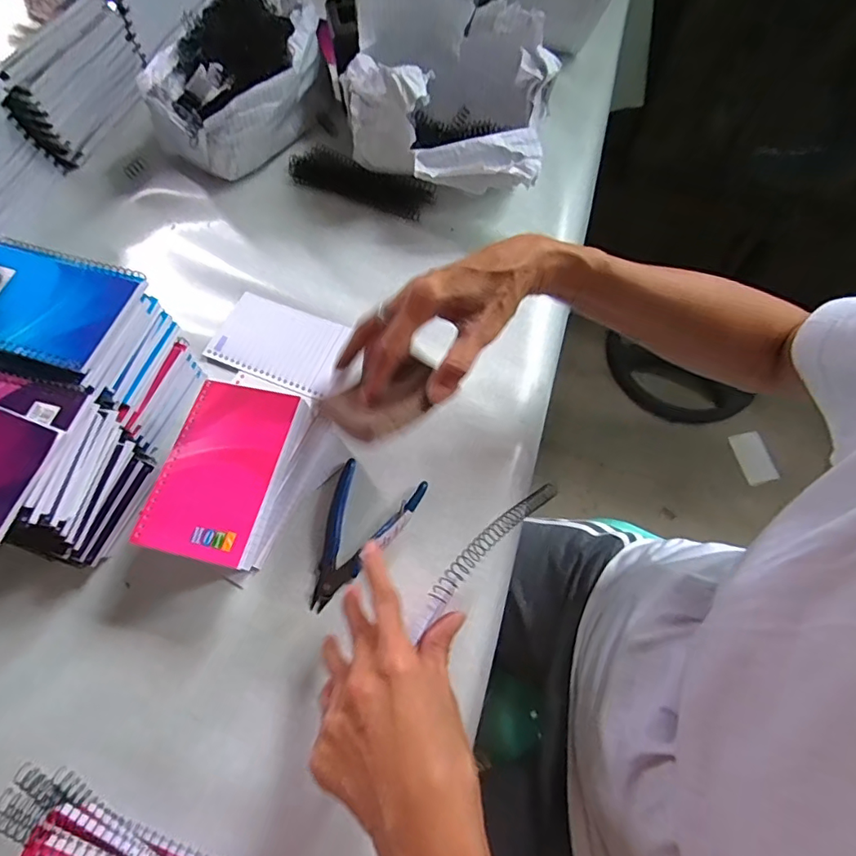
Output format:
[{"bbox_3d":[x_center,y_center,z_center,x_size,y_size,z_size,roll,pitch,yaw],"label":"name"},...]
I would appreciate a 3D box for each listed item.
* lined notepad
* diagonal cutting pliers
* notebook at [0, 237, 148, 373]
[{"bbox_3d":[-0.130,-0.079,0.486,0.141,0.006,0.080,22,68,11],"label":"lined notepad"},{"bbox_3d":[-0.056,0.085,0.405,0.070,0.011,0.116,20,68,10],"label":"diagonal cutting pliers"},{"bbox_3d":[-0.287,-0.094,0.381,0.127,0.011,0.090,15,66,7],"label":"notebook"}]

